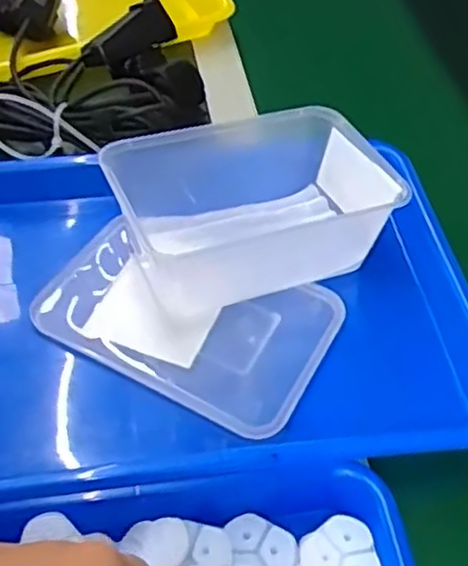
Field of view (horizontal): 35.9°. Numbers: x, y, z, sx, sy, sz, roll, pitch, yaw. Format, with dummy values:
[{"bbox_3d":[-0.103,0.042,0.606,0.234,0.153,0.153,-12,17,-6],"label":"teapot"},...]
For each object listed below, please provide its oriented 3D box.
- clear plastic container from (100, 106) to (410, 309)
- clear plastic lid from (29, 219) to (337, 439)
[{"bbox_3d":[0.017,-0.051,0.466,0.177,0.057,0.105,-15,52,-16],"label":"clear plastic container"},{"bbox_3d":[-0.031,0.021,0.446,0.171,0.014,0.105,23,52,15],"label":"clear plastic lid"}]

